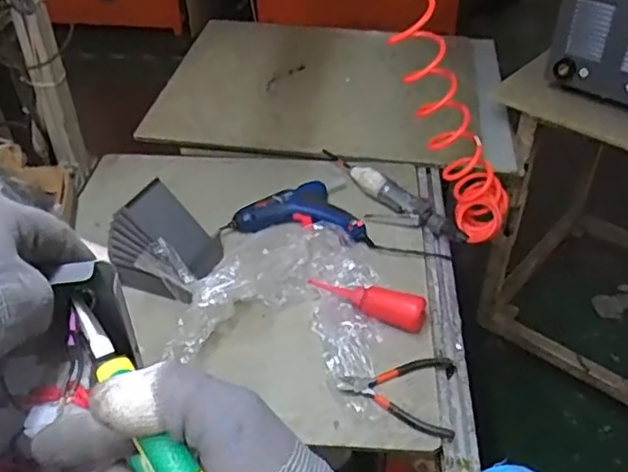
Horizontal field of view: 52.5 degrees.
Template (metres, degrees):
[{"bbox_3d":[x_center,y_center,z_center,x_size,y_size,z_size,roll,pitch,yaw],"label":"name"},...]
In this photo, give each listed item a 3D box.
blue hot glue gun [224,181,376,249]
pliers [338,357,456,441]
[{"bbox_3d":[-0.019,-0.044,1.075,0.232,0.032,0.126,6,41,7],"label":"blue hot glue gun"},{"bbox_3d":[0.108,0.199,0.821,0.145,0.018,0.122,6,41,7],"label":"pliers"}]

